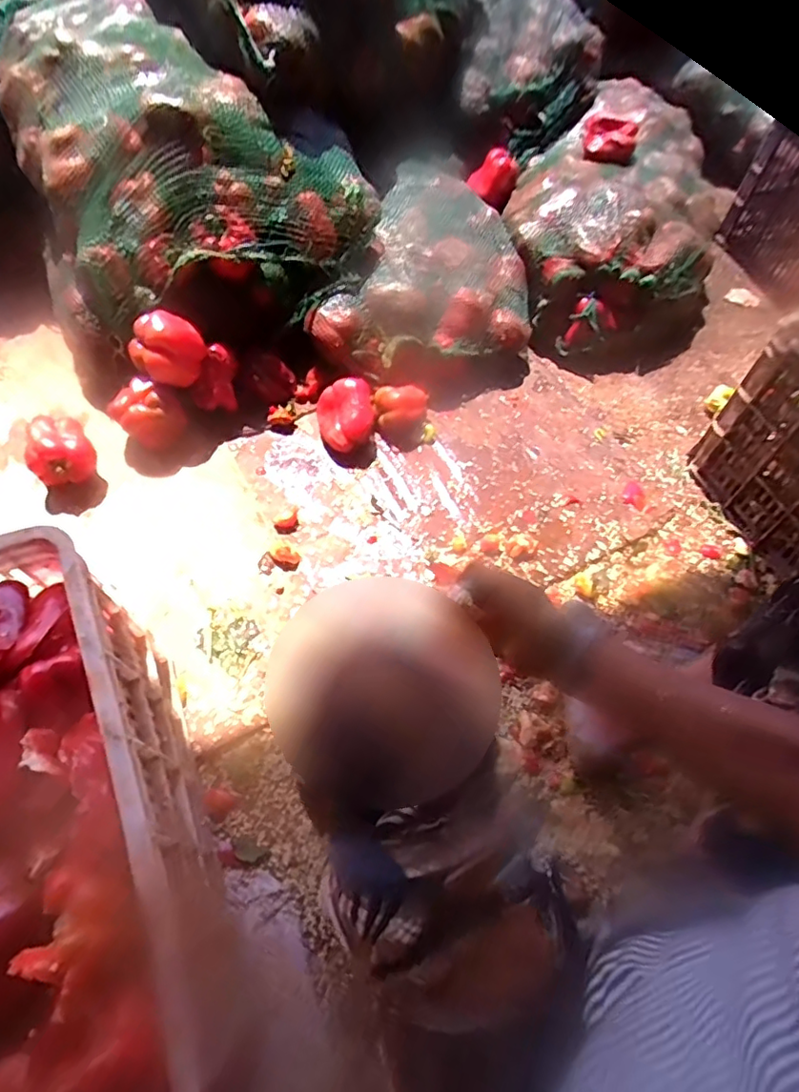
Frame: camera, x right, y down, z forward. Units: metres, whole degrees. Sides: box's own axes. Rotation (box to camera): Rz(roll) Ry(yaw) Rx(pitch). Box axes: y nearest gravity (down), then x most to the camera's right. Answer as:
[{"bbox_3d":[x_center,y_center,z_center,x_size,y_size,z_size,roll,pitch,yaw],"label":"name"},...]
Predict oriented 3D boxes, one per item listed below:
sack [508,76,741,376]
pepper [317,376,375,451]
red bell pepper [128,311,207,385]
[{"bbox_3d":[0.448,-0.616,1.207,0.435,0.247,0.483,14,58,5],"label":"sack"},{"bbox_3d":[-0.091,-0.219,1.011,0.095,0.080,0.112,-6,59,-8],"label":"pepper"},{"bbox_3d":[-0.369,-0.314,0.929,0.095,0.081,0.097,19,59,8],"label":"red bell pepper"}]

